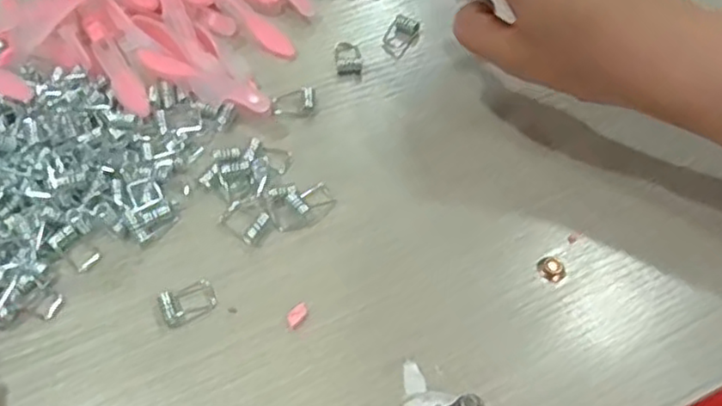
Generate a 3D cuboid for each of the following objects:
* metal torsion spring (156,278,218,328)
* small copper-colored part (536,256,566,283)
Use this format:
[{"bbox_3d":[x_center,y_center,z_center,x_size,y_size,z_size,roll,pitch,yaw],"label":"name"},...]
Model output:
[{"bbox_3d":[-0.075,0.041,0.295,0.023,0.007,0.016,-25,60,-15],"label":"metal torsion spring"},{"bbox_3d":[0.086,0.029,0.307,0.012,0.004,0.012,0,57,0],"label":"small copper-colored part"}]

